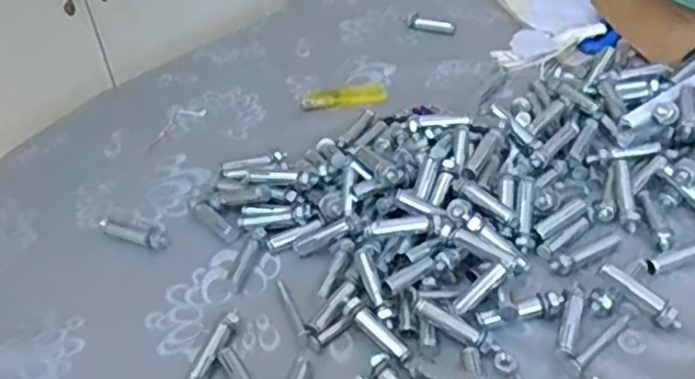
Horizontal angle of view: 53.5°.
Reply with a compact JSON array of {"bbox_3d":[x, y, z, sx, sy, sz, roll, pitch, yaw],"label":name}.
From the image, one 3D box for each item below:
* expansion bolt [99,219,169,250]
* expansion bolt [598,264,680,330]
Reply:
[{"bbox_3d":[-0.158,0.032,0.510,0.057,0.013,0.014,12,45,20],"label":"expansion bolt"},{"bbox_3d":[0.178,0.065,0.421,0.053,0.012,0.013,40,58,21],"label":"expansion bolt"}]

